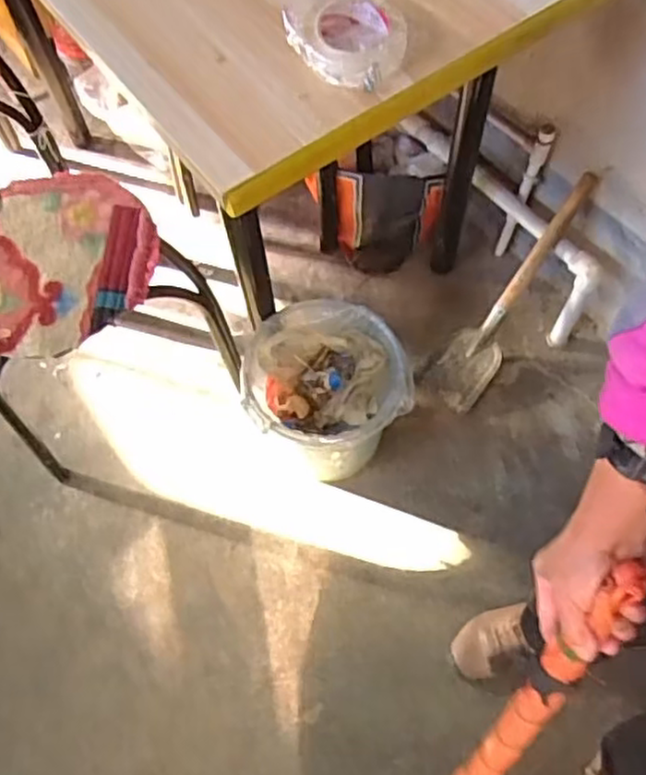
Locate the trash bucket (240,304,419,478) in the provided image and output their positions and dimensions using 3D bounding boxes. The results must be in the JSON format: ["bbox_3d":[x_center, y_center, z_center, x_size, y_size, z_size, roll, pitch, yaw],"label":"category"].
[{"bbox_3d":[0.012,0.035,1.196,0.247,0.277,0.227,0,63,1],"label":"trash bucket"}]

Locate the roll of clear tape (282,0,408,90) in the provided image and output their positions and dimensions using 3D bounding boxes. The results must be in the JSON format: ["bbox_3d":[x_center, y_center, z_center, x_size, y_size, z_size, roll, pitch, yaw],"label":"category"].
[{"bbox_3d":[0.028,-0.372,0.737,0.126,0.039,0.131,0,63,1],"label":"roll of clear tape"}]

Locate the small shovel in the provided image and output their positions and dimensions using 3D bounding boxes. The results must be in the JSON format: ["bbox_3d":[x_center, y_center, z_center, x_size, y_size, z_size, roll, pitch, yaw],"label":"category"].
[{"bbox_3d":[0.337,-0.168,1.270,0.107,0.459,0.072,40,26,23],"label":"small shovel"}]

